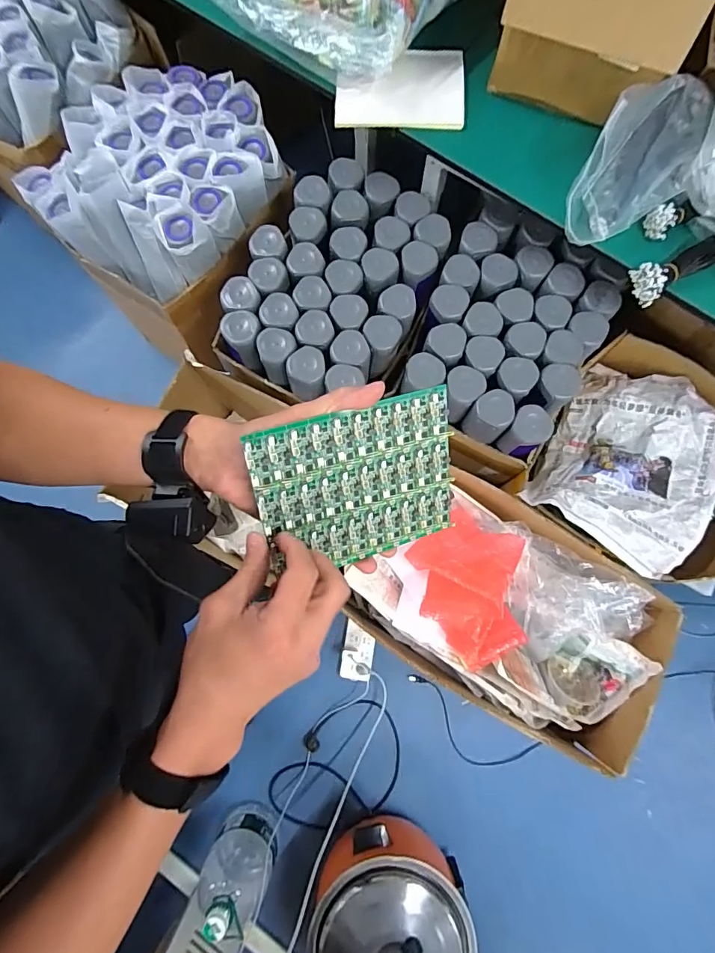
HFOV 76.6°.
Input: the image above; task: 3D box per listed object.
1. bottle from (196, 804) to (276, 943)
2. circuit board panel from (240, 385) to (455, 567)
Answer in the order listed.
[{"bbox_3d":[-0.308,0.998,1.136,0.174,0.351,0.173,18,79,4],"label":"bottle"},{"bbox_3d":[0.004,0.010,0.374,0.166,0.005,0.132,-16,118,-18],"label":"circuit board panel"}]

